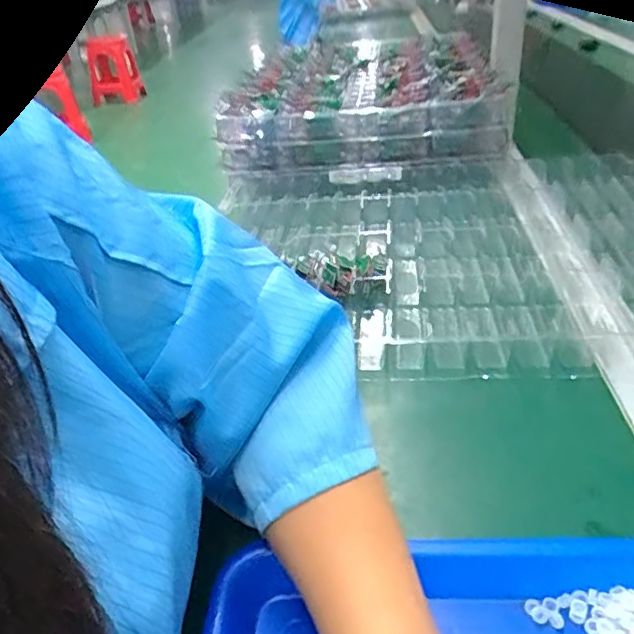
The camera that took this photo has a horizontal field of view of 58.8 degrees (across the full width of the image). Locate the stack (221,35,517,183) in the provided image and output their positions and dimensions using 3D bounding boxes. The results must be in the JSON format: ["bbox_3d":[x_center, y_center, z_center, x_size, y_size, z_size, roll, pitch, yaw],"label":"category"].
[{"bbox_3d":[0.083,-0.345,0.929,0.382,0.130,0.470,1,34,9],"label":"stack"}]

